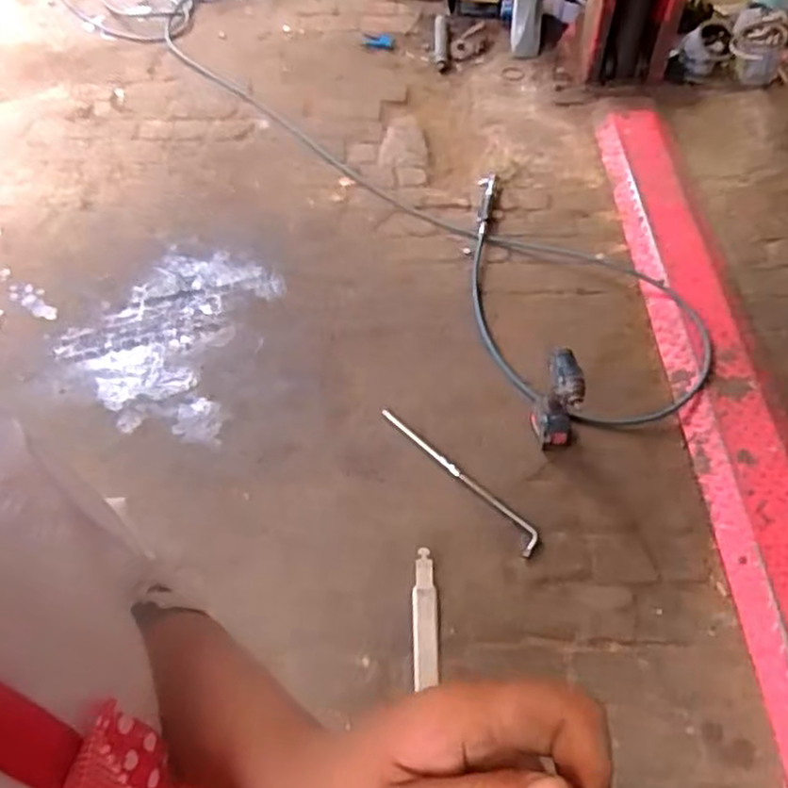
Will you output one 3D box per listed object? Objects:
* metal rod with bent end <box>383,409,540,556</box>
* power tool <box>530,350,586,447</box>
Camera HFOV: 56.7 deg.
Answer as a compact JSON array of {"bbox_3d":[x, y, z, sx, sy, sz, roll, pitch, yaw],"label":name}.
[{"bbox_3d":[0.151,0.188,1.707,0.054,0.023,0.484,-34,58,-22],"label":"metal rod with bent end"},{"bbox_3d":[0.377,0.019,1.672,0.097,0.238,0.122,8,54,7],"label":"power tool"}]

